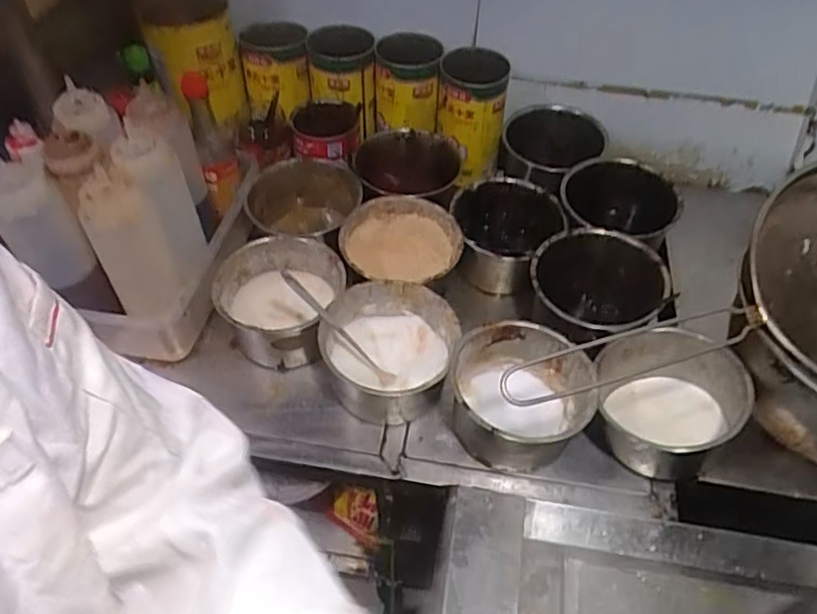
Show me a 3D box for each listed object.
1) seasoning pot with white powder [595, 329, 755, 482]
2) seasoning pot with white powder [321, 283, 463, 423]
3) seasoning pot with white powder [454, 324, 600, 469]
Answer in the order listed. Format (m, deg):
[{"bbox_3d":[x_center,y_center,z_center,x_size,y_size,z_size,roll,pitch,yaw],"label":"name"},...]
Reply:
[{"bbox_3d":[0.269,0.101,0.671,0.141,0.107,0.141,1,51,-1],"label":"seasoning pot with white powder"},{"bbox_3d":[-0.025,0.057,0.718,0.147,0.090,0.144,1,51,-1],"label":"seasoning pot with white powder"},{"bbox_3d":[0.124,0.098,0.687,0.146,0.079,0.136,1,51,-1],"label":"seasoning pot with white powder"}]

